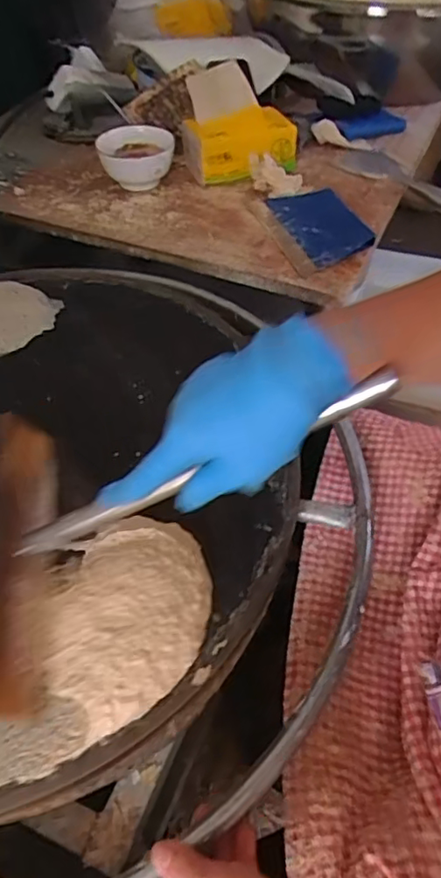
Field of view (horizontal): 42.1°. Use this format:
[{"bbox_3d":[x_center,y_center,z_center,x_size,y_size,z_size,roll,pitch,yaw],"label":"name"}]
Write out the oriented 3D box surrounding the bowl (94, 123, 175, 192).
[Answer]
[{"bbox_3d":[-0.128,-0.442,0.901,0.122,0.064,0.131,0,50,0],"label":"bowl"}]

